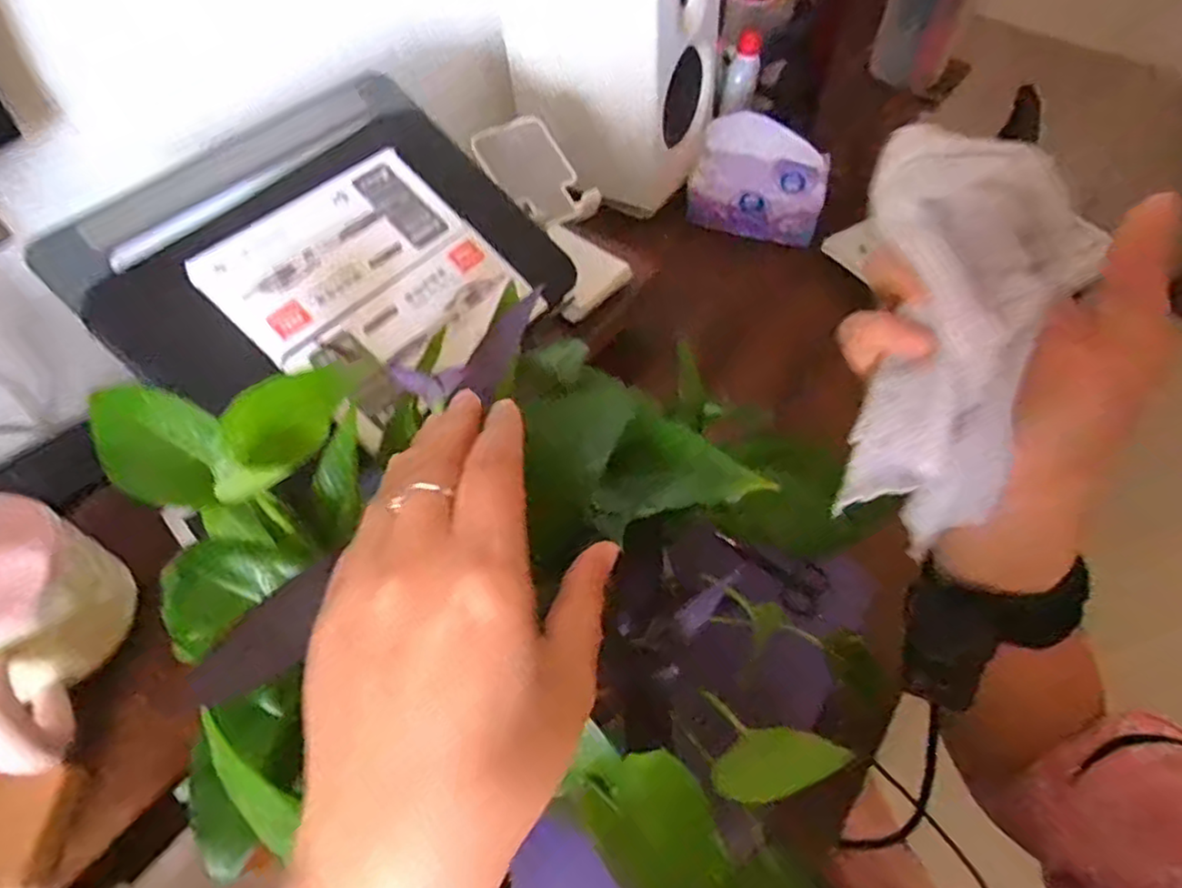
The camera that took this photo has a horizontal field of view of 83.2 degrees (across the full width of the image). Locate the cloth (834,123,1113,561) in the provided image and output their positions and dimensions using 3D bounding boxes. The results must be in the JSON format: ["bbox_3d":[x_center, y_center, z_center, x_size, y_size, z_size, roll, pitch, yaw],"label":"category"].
[{"bbox_3d":[0.129,-0.031,0.234,0.073,0.141,0.034,7,13,4],"label":"cloth"}]

